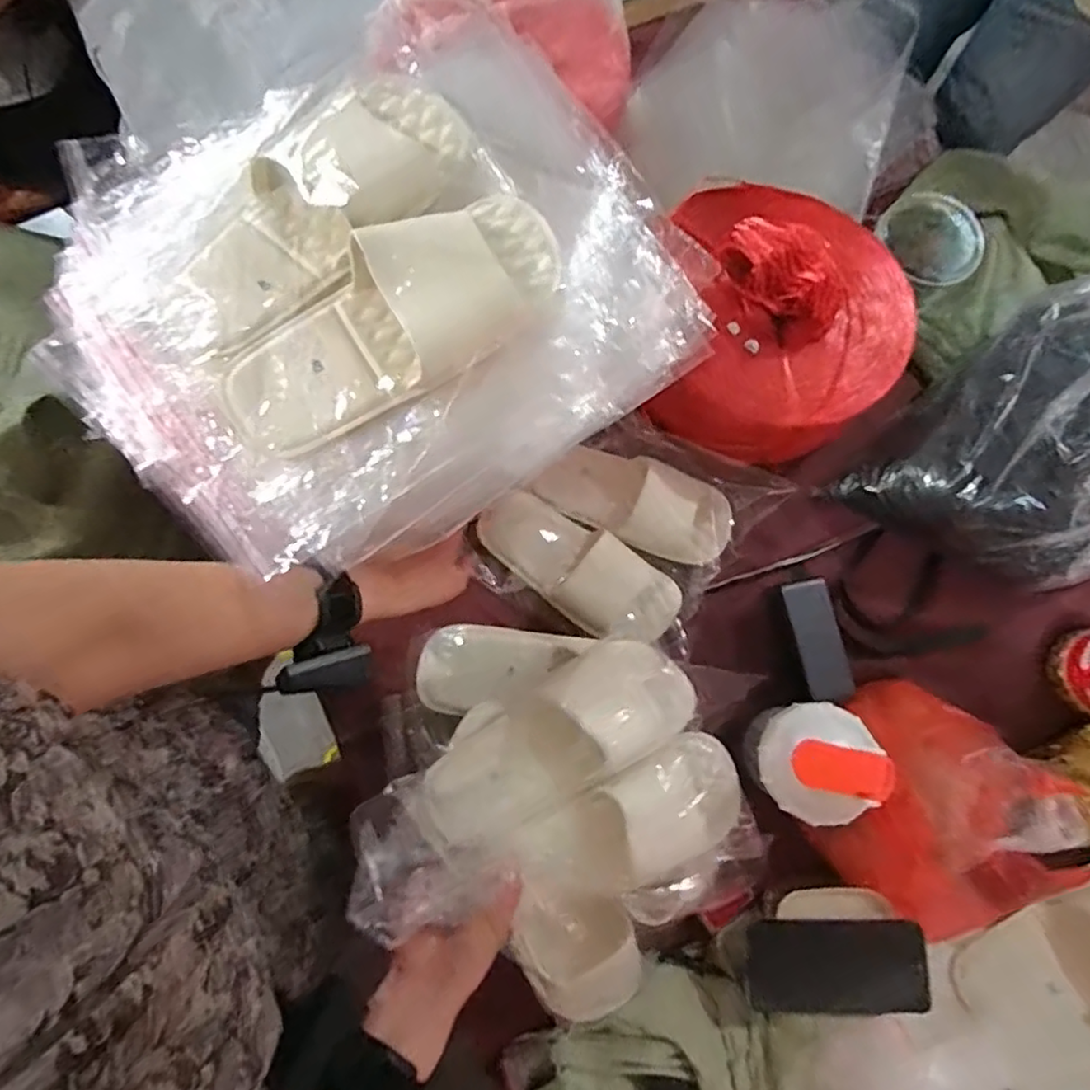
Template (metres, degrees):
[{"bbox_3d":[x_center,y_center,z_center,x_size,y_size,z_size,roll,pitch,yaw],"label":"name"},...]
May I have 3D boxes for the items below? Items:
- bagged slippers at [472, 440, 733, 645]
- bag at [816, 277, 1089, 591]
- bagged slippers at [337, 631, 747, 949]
[{"bbox_3d":[0.067,-0.019,0.705,0.231,0.064,0.199,36,81,6],"label":"bagged slippers"},{"bbox_3d":[0.545,-0.100,0.661,0.349,0.149,0.269,-42,82,-7],"label":"bag"},{"bbox_3d":[0.008,0.216,0.519,0.302,0.099,0.192,-27,80,-5],"label":"bagged slippers"}]

